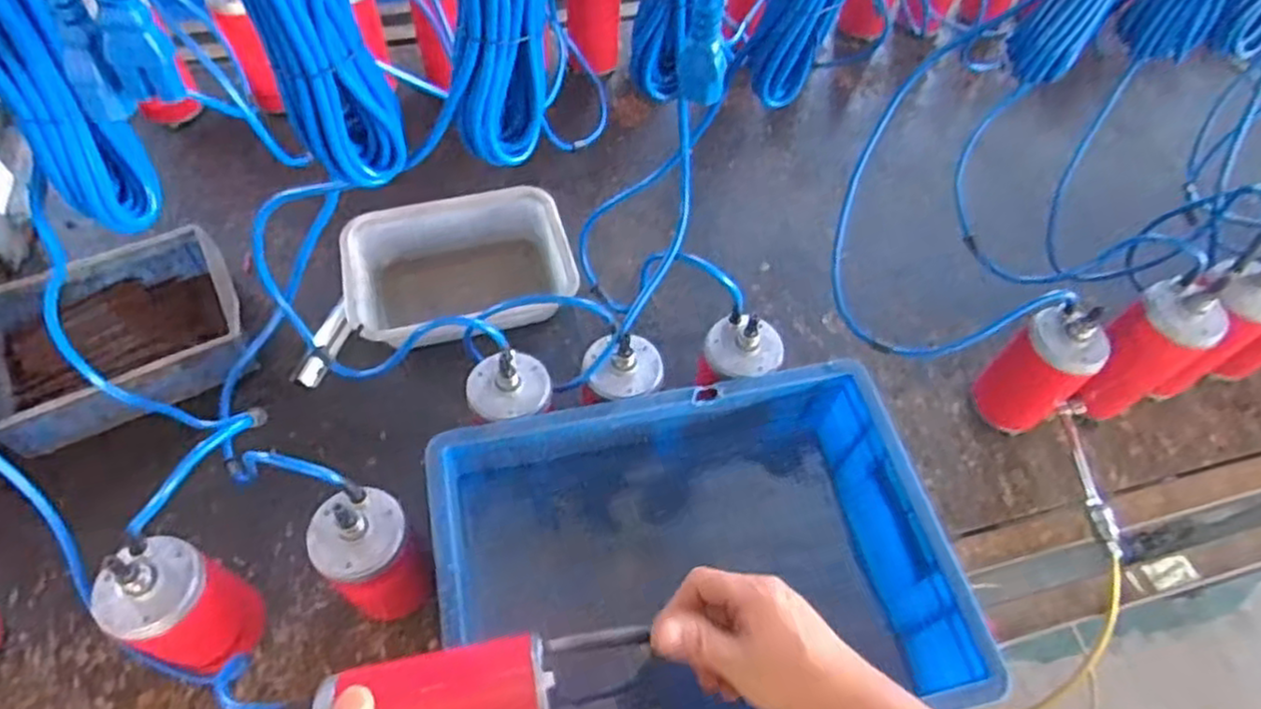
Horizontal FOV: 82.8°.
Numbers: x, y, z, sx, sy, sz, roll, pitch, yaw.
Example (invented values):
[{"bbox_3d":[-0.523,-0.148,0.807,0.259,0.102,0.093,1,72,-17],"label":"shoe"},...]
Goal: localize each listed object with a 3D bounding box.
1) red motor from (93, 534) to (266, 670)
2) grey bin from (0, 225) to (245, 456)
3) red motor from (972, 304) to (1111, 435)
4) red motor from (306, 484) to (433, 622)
[{"bbox_3d":[-0.353,0.209,0.582,0.078,0.165,0.074,2,58,-3],"label":"red motor"},{"bbox_3d":[-0.549,-0.021,0.769,0.249,0.063,0.213,-21,62,-16],"label":"grey bin"},{"bbox_3d":[0.434,0.015,0.753,0.077,0.162,0.078,2,58,-3],"label":"red motor"},{"bbox_3d":[-0.209,0.178,0.608,0.081,0.162,0.091,-25,63,-18],"label":"red motor"}]

